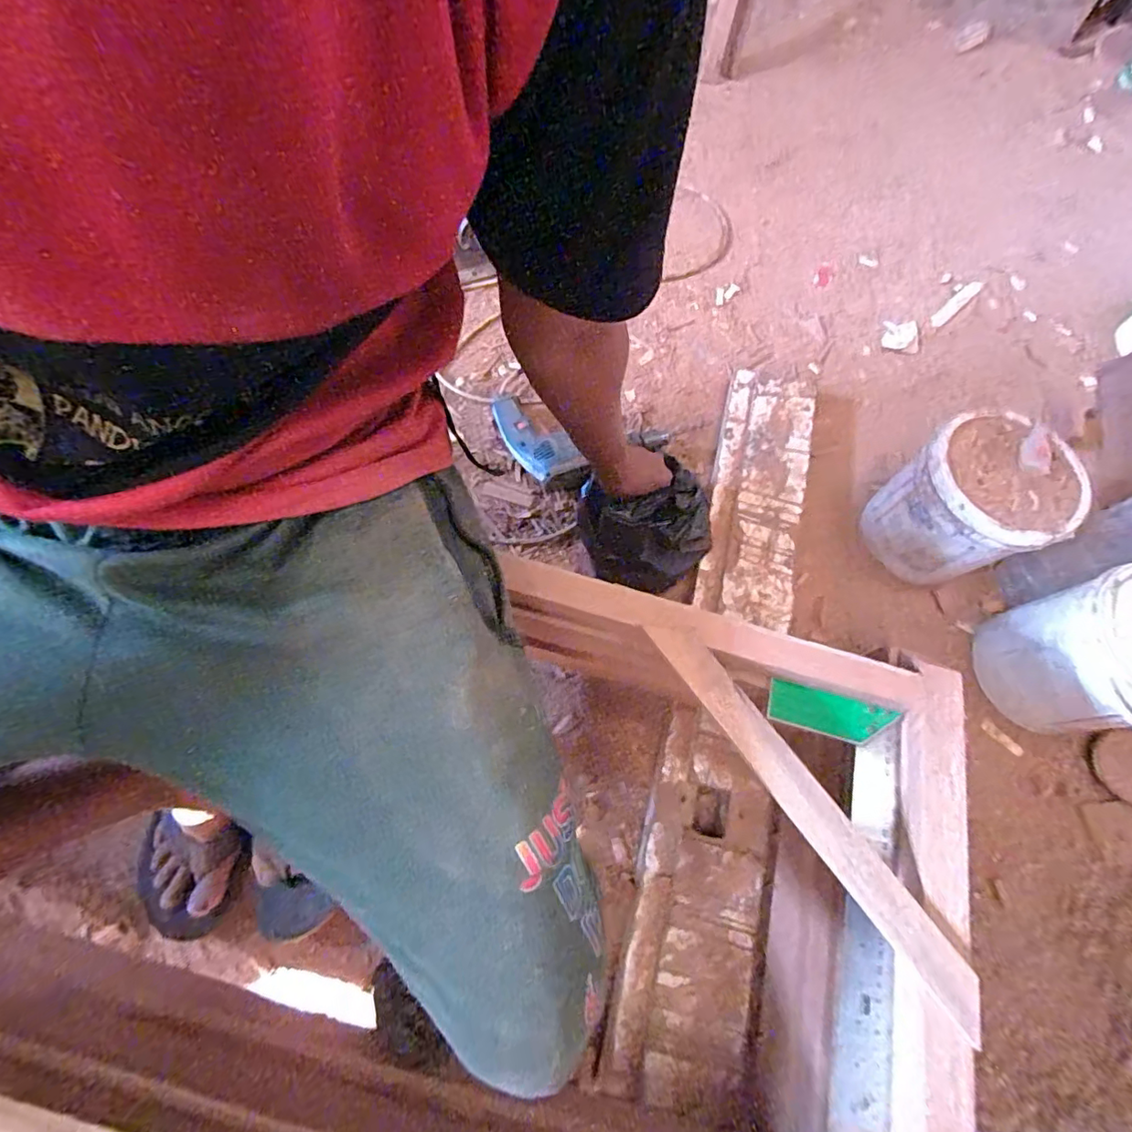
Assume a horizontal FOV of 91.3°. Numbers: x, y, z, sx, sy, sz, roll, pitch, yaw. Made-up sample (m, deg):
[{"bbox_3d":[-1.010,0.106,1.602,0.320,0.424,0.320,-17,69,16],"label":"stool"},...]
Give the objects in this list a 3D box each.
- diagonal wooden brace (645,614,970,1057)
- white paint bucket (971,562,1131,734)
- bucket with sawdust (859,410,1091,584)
[{"bbox_3d":[0.185,0.181,0.430,0.036,0.019,0.341,-33,74,-17],"label":"diagonal wooden brace"},{"bbox_3d":[0.662,0.115,0.683,0.161,0.190,0.188,-18,70,-12],"label":"white paint bucket"},{"bbox_3d":[0.530,-0.074,0.738,0.171,0.179,0.163,2,67,-4],"label":"bucket with sawdust"}]

